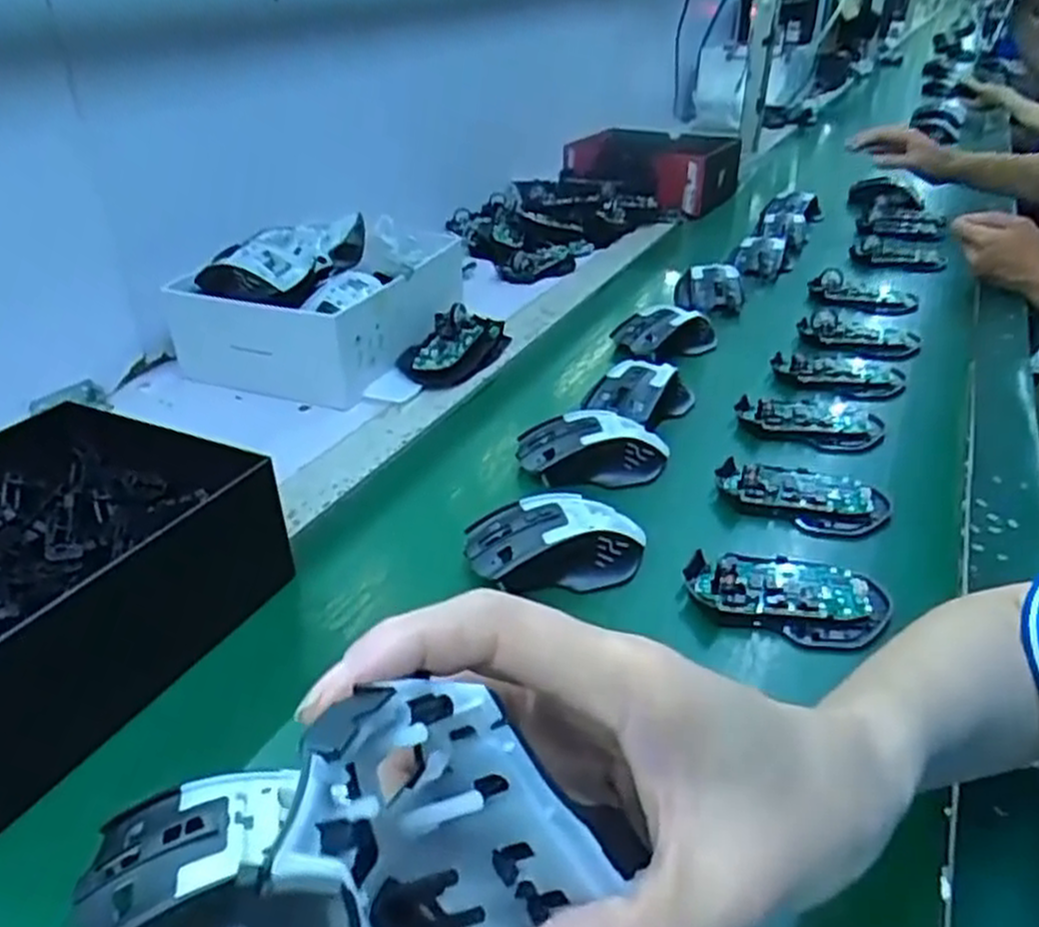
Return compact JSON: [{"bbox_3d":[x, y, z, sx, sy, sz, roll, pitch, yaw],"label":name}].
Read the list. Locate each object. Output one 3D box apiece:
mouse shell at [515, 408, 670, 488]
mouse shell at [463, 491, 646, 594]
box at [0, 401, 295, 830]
[{"bbox_3d":[0.057,-0.010,0.596,0.114,0.038,0.070,-1,32,-6],"label":"mouse shell"},{"bbox_3d":[0.023,0.049,0.498,0.110,0.037,0.060,-2,32,-7],"label":"mouse shell"},{"bbox_3d":[-0.271,0.066,0.431,0.198,0.083,0.226,18,35,23],"label":"box"}]

